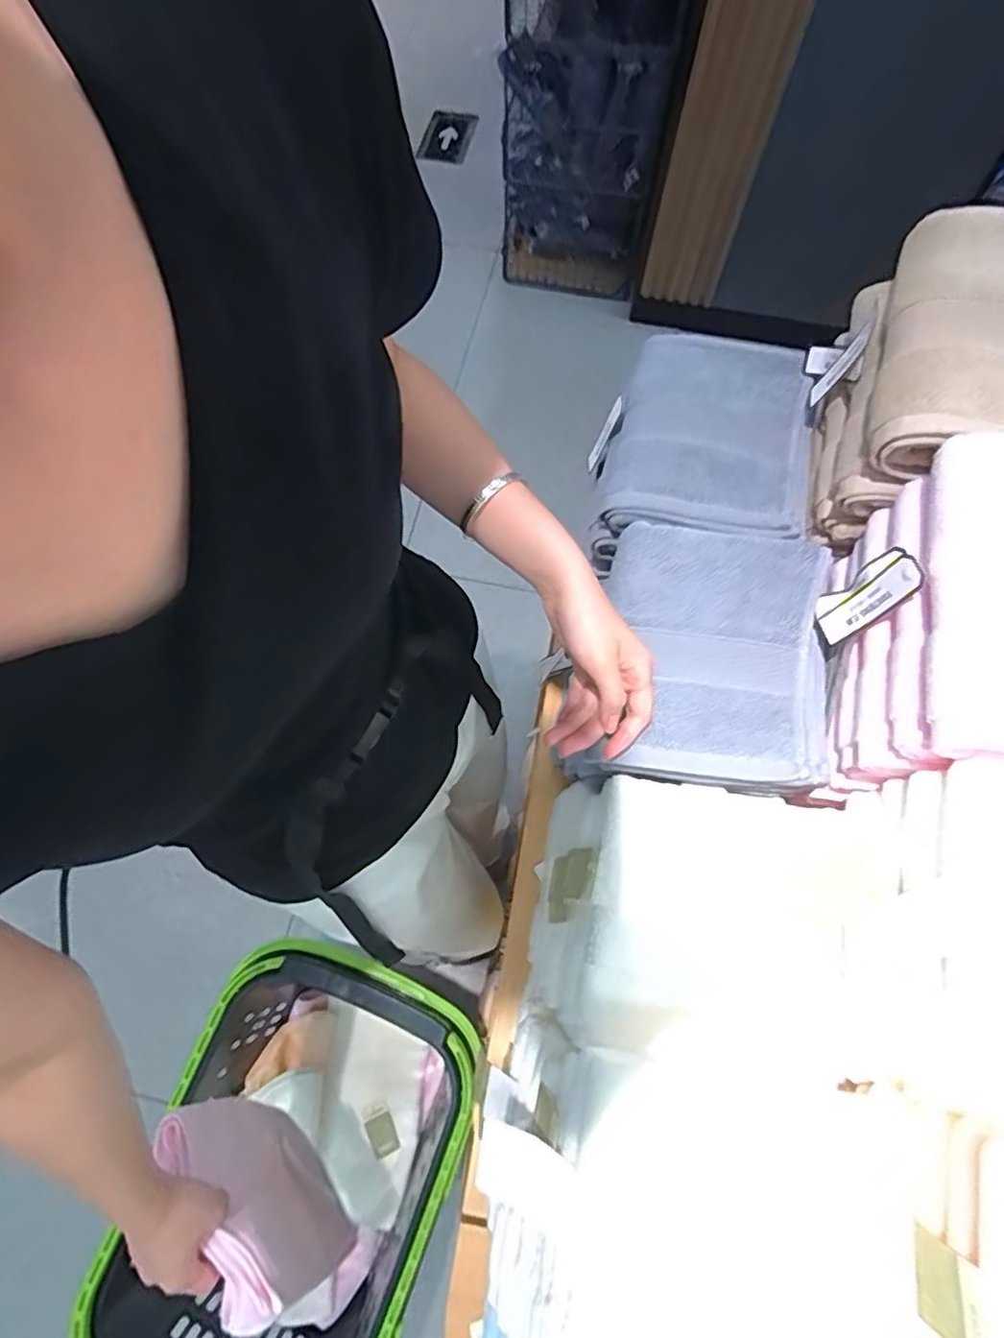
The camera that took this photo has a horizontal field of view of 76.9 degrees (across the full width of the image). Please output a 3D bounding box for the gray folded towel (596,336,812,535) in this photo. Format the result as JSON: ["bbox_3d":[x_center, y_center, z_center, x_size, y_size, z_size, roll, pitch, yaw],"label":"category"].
[{"bbox_3d":[0.190,-0.214,0.577,0.168,0.040,0.184,12,69,5],"label":"gray folded towel"}]

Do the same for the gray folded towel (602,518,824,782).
[{"bbox_3d":[0.169,-0.016,0.489,0.163,0.046,0.196,4,68,1],"label":"gray folded towel"}]

